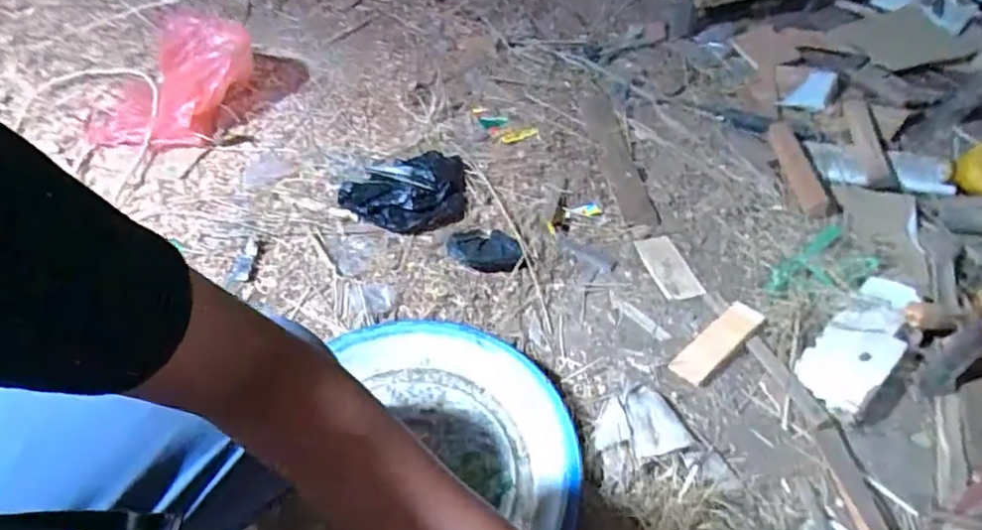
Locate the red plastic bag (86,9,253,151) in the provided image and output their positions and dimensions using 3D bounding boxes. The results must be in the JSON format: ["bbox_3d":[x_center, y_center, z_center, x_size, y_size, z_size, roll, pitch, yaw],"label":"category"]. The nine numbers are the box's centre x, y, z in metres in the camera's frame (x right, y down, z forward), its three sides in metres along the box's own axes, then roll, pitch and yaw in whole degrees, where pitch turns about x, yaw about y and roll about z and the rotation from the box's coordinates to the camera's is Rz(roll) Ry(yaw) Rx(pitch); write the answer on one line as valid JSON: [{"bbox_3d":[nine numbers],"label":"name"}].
[{"bbox_3d":[-0.594,-0.332,1.090,0.275,0.156,0.243,20,52,14],"label":"red plastic bag"}]

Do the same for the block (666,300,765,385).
[{"bbox_3d":[0.305,0.103,0.803,0.145,0.016,0.046,-32,52,-26],"label":"block"}]

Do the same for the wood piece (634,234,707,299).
[{"bbox_3d":[0.268,0.002,0.906,0.060,0.006,0.126,-11,46,-8],"label":"wood piece"}]

